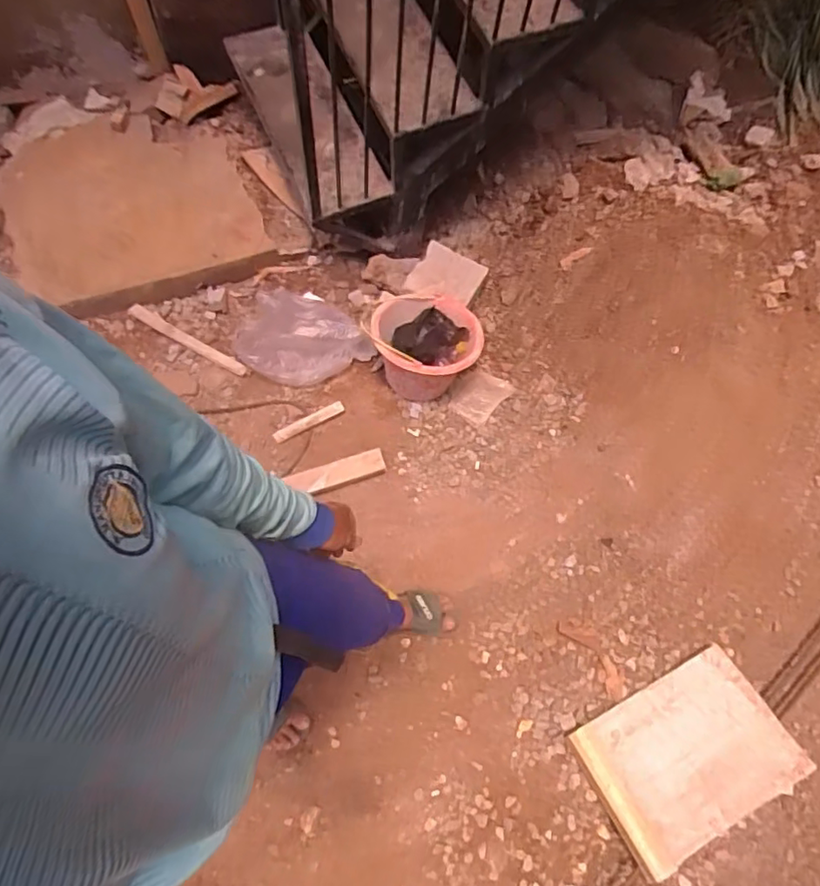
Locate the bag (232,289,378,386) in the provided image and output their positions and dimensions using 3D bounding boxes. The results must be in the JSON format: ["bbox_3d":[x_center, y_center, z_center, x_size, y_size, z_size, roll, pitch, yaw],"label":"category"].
[{"bbox_3d":[-0.308,-0.281,1.586,0.355,0.113,0.245,25,70,5],"label":"bag"}]

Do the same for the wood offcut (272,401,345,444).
[{"bbox_3d":[-0.273,-0.055,1.563,0.200,0.020,0.032,-25,74,-13],"label":"wood offcut"}]

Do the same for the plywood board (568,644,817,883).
[{"bbox_3d":[0.611,0.676,1.269,0.440,0.032,0.296,-23,52,-12],"label":"plywood board"}]

